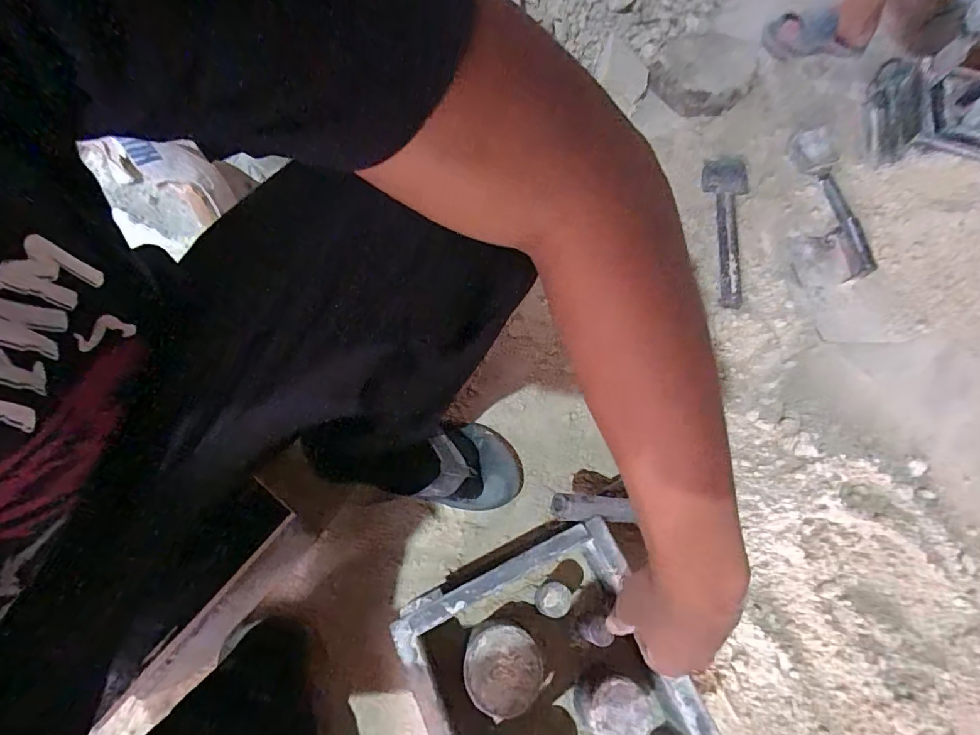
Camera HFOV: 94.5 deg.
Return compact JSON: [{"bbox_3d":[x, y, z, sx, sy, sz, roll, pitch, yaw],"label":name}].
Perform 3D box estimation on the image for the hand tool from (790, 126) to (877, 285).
[{"bbox_3d":[0.614,-0.299,0.799,0.078,0.033,0.323,-1,67,-3],"label":"hand tool"}]

